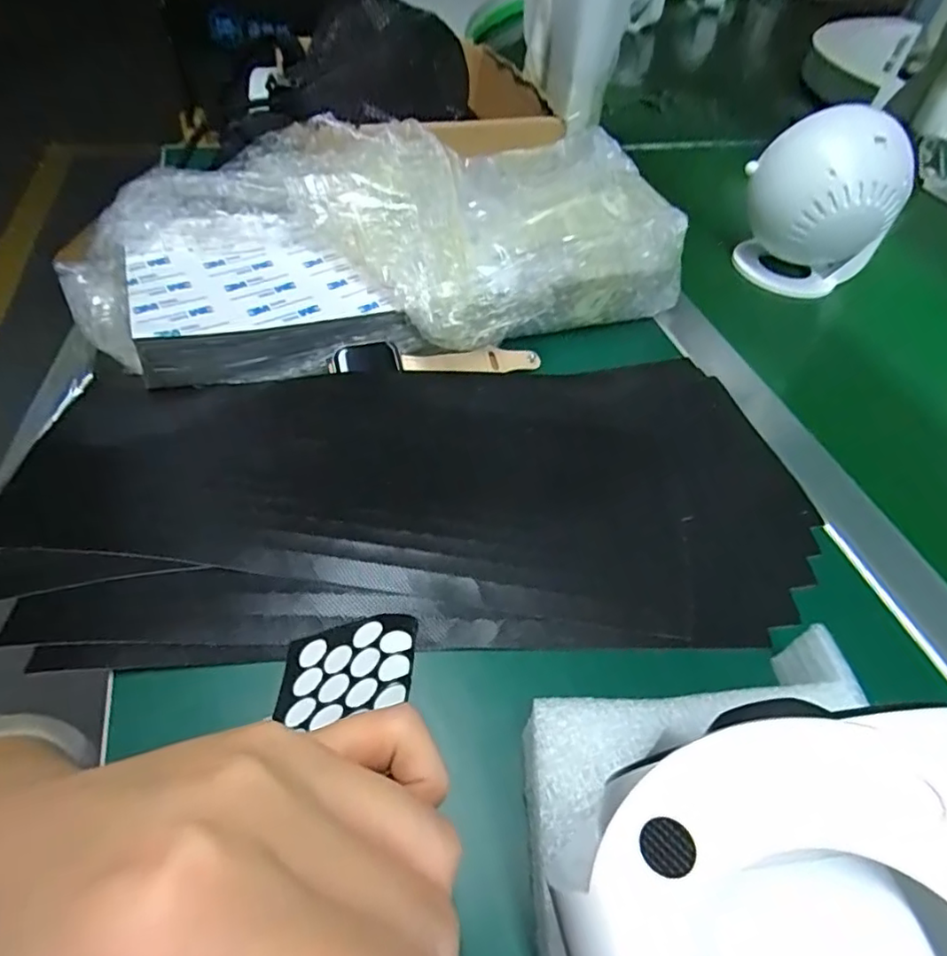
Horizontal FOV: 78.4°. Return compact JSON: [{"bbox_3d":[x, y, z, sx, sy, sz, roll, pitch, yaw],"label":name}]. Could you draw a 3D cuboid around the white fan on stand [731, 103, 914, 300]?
[{"bbox_3d":[0.269,-0.207,0.454,0.091,0.136,0.089,-14,53,-18],"label":"white fan on stand"}]

